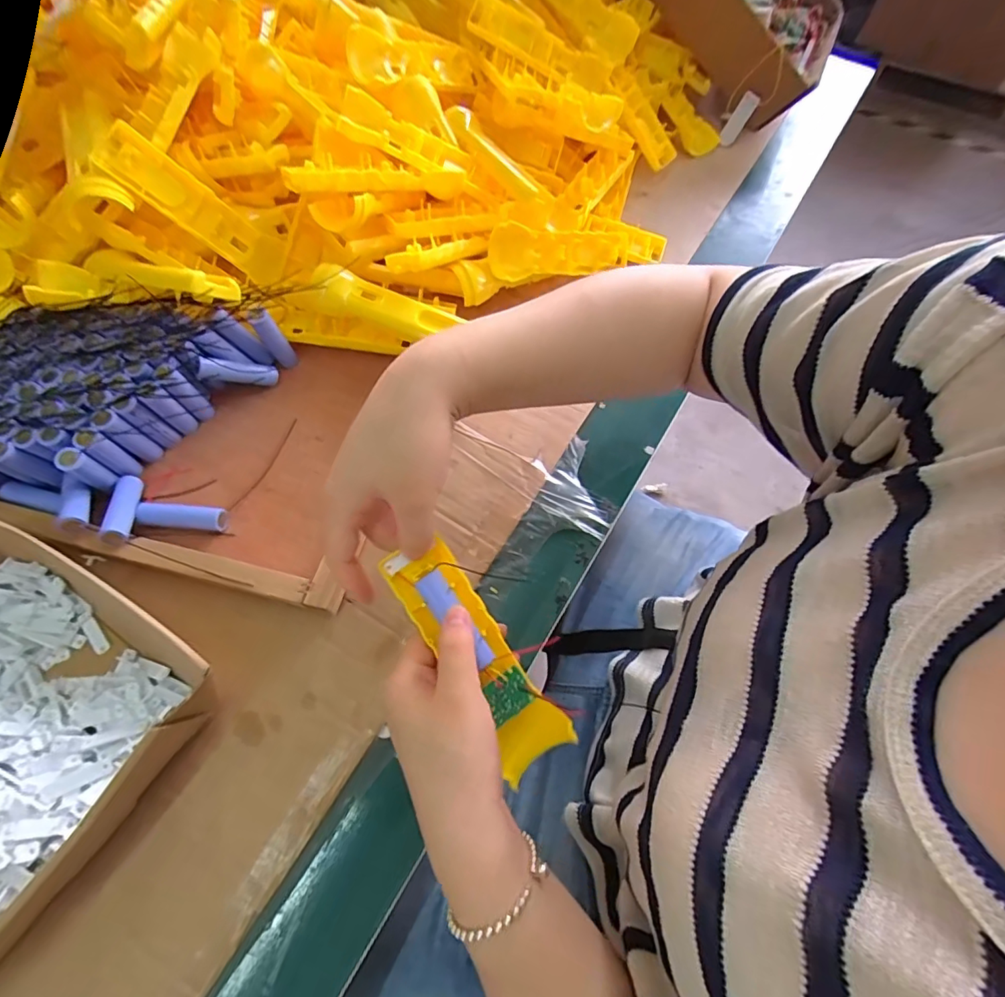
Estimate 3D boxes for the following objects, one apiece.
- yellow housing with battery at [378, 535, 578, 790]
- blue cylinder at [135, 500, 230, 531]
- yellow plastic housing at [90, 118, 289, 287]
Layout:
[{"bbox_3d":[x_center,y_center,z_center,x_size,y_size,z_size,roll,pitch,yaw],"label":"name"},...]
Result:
[{"bbox_3d":[-0.016,0.098,0.320,0.048,0.021,0.158,-35,92,-18],"label":"yellow housing with battery"},{"bbox_3d":[-0.259,0.015,0.415,0.067,0.019,0.018,6,64,0],"label":"blue cylinder"},{"bbox_3d":[-0.273,-0.258,0.458,0.155,0.036,0.042,33,61,-30],"label":"yellow plastic housing"}]

